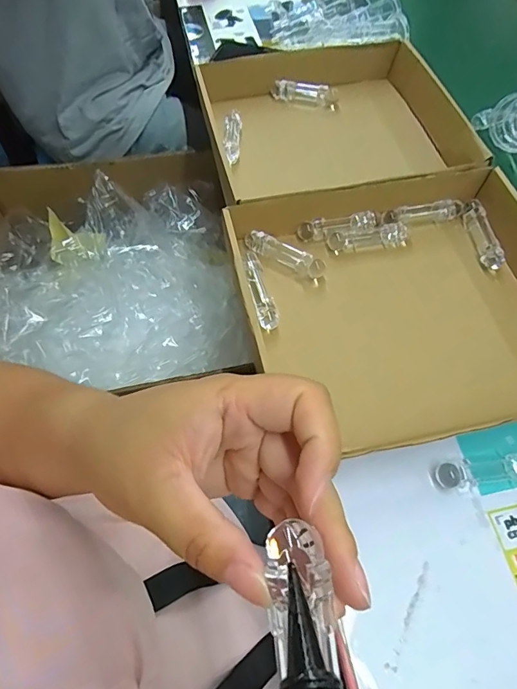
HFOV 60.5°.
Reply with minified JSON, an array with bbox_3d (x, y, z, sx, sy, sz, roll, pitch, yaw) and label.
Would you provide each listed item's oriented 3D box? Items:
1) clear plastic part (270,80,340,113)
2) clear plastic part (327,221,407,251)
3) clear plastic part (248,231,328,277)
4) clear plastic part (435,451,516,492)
[{"bbox_3d":[0.066,-0.357,0.630,0.098,0.025,0.023,13,62,6],"label":"clear plastic part"},{"bbox_3d":[0.124,-0.122,0.503,0.089,0.019,0.021,-7,62,-5],"label":"clear plastic part"},{"bbox_3d":[0.030,-0.100,0.484,0.096,0.025,0.023,28,64,14],"label":"clear plastic part"},{"bbox_3d":[0.197,0.108,0.377,0.090,0.022,0.023,-8,62,-5],"label":"clear plastic part"}]

